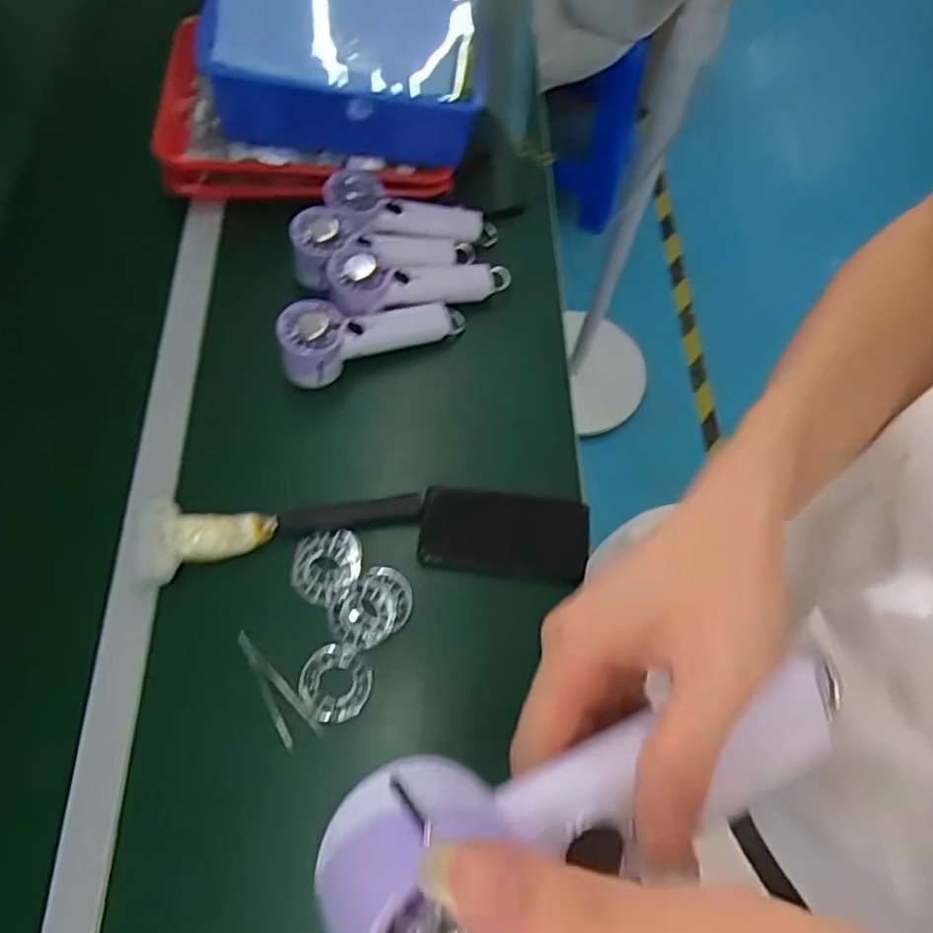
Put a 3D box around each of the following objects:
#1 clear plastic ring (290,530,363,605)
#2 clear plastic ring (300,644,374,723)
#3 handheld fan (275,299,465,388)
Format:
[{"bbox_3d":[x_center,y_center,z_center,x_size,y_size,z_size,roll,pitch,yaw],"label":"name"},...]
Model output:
[{"bbox_3d":[-0.128,0.091,0.592,0.059,0.010,0.067,10,66,2],"label":"clear plastic ring"},{"bbox_3d":[-0.113,0.185,0.554,0.058,0.011,0.063,1,66,-2],"label":"clear plastic ring"},{"bbox_3d":[-0.098,-0.141,0.687,0.203,0.063,0.064,-16,67,-23],"label":"handheld fan"}]

